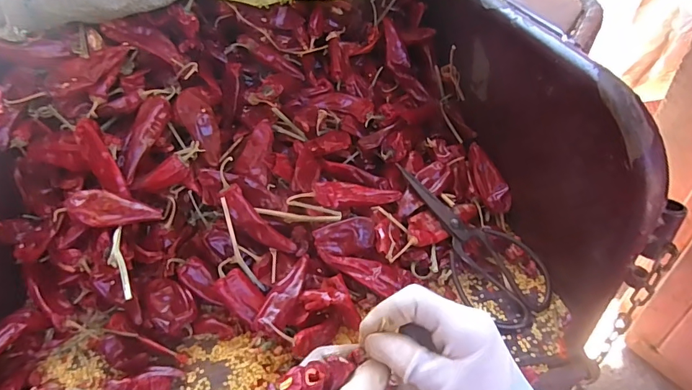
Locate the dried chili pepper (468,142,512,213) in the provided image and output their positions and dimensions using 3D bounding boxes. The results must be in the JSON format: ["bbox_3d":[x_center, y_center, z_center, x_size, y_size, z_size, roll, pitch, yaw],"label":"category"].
[{"bbox_3d":[0.161,-0.020,0.488,0.027,0.020,0.088,-13,65,-9],"label":"dried chili pepper"}]

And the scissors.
[{"bbox_3d":[0.123,0.044,0.443,0.087,0.016,0.198,-29,65,-24],"label":"scissors"}]

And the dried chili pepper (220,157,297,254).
[{"bbox_3d":[-0.095,0.019,0.428,0.026,0.112,0.029,-24,19,51],"label":"dried chili pepper"}]

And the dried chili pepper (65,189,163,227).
[{"bbox_3d":[-0.223,0.014,0.409,0.082,0.016,0.033,10,42,-9],"label":"dried chili pepper"}]

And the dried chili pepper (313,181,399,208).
[{"bbox_3d":[0.013,0.000,0.457,0.096,0.015,0.028,2,39,-22],"label":"dried chili pepper"}]

